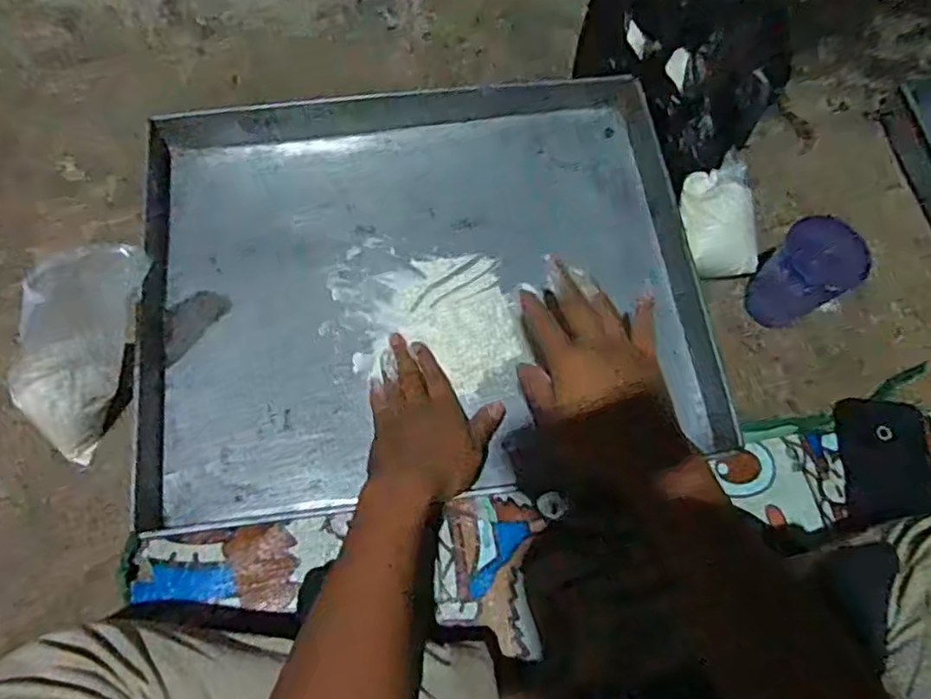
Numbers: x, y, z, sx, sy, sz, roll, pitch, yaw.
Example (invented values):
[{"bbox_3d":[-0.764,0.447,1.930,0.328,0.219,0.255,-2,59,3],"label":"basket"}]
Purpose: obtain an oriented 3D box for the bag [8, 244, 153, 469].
[{"bbox_3d":[-0.311,0.005,0.528,0.055,0.228,0.088,44,38,14],"label":"bag"}]

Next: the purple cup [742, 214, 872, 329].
[{"bbox_3d":[0.320,-0.068,0.629,0.067,0.103,0.070,1,70,-4],"label":"purple cup"}]

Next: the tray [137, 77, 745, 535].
[{"bbox_3d":[-0.040,-0.071,0.635,0.519,0.059,0.411,-7,68,-6],"label":"tray"}]

